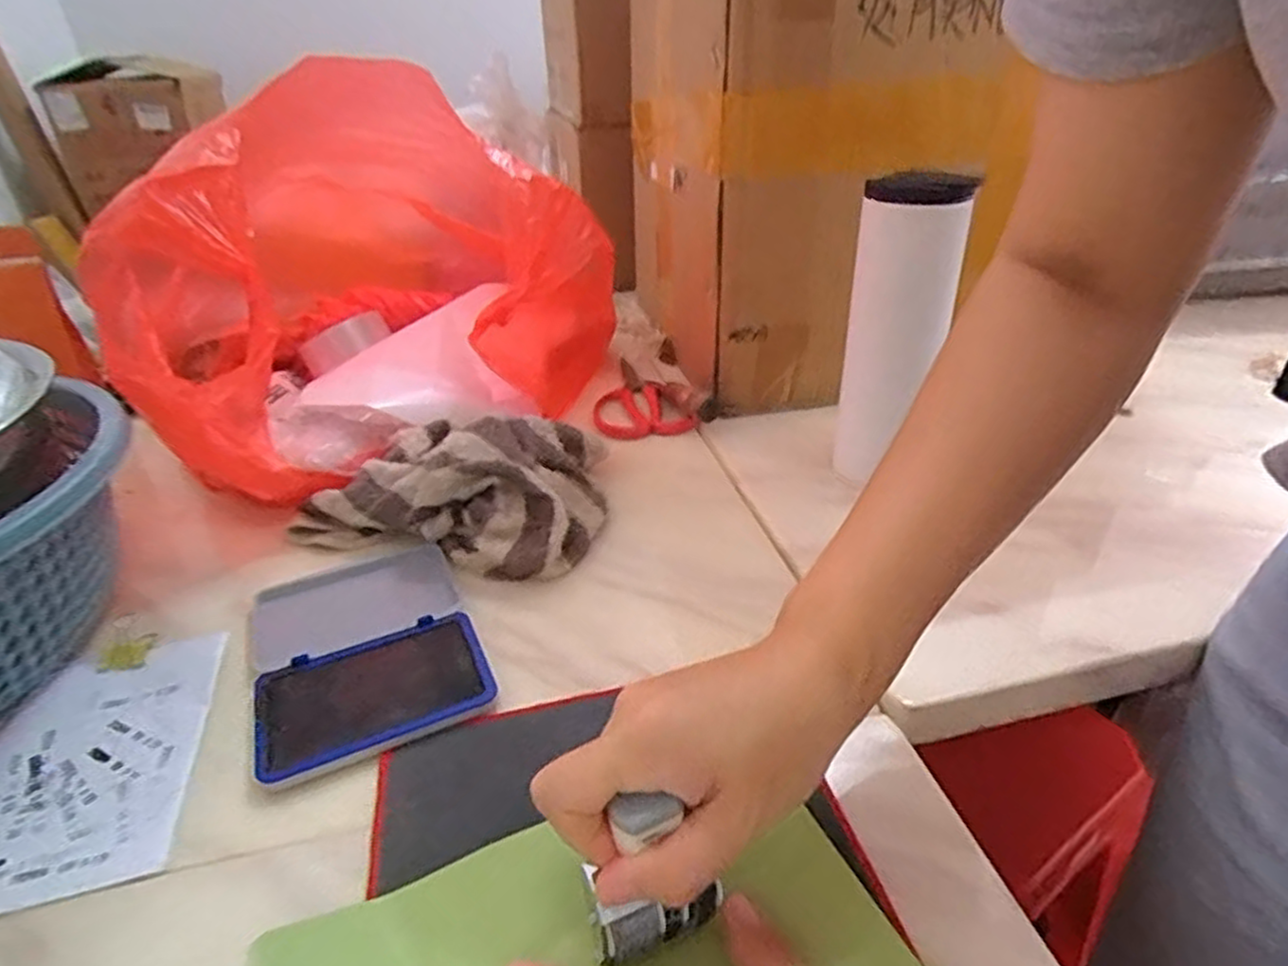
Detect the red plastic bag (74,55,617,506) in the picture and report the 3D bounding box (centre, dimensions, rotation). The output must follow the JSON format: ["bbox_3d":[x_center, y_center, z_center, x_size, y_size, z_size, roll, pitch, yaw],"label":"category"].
[{"bbox_3d":[-0.282,-0.208,0.664,0.400,0.282,0.361,-28,40,-36],"label":"red plastic bag"}]

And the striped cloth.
[{"bbox_3d":[-0.128,-0.016,0.552,0.210,0.064,0.178,8,33,16],"label":"striped cloth"}]

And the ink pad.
[{"bbox_3d":[-0.165,0.094,0.428,0.119,0.012,0.163,-15,34,-21],"label":"ink pad"}]

